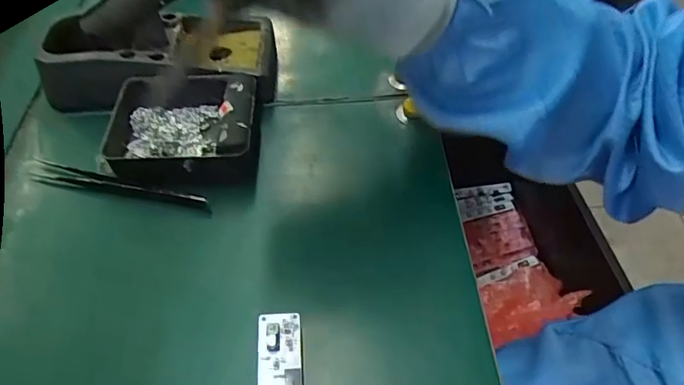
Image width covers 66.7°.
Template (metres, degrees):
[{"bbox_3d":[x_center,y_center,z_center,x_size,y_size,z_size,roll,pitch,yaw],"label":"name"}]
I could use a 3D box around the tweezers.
[{"bbox_3d":[-0.146,-0.003,0.335,0.123,0.007,0.013,12,51,13],"label":"tweezers"}]

